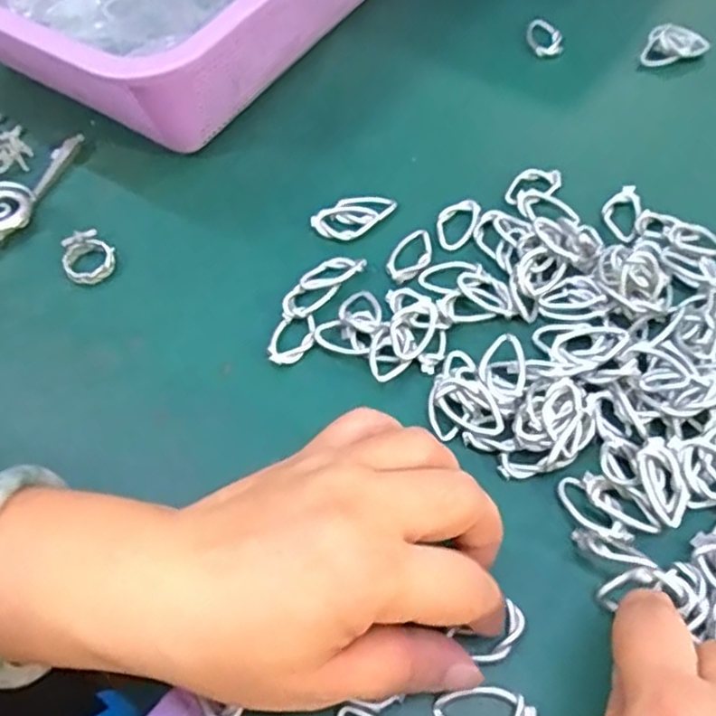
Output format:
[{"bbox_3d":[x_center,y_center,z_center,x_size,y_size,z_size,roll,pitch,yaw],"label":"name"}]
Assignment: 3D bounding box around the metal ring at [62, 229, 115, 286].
[{"bbox_3d":[-0.136,-0.050,0.343,0.025,0.008,0.029,-38,64,-18],"label":"metal ring"}]

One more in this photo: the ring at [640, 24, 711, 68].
[{"bbox_3d":[0.188,-0.187,0.411,0.039,0.015,0.019,-14,59,-5],"label":"ring"}]

